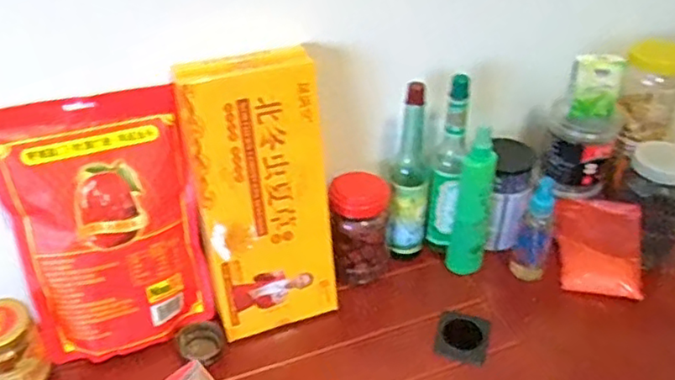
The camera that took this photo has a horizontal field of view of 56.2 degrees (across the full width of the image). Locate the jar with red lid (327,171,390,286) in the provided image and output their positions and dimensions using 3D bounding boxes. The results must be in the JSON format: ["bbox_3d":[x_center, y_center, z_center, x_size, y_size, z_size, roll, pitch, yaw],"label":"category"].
[{"bbox_3d":[0.026,0.046,0.760,0.067,0.129,0.059,0,37,0],"label":"jar with red lid"}]

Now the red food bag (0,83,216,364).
[{"bbox_3d":[-0.233,0.040,0.649,0.178,0.269,0.036,-15,20,-21],"label":"red food bag"}]

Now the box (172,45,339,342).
[{"bbox_3d":[-0.081,0.007,0.673,0.144,0.299,0.054,-16,27,-14],"label":"box"}]

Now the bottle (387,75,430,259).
[{"bbox_3d":[0.086,-0.015,0.751,0.046,0.228,0.045,3,37,5],"label":"bottle"}]

